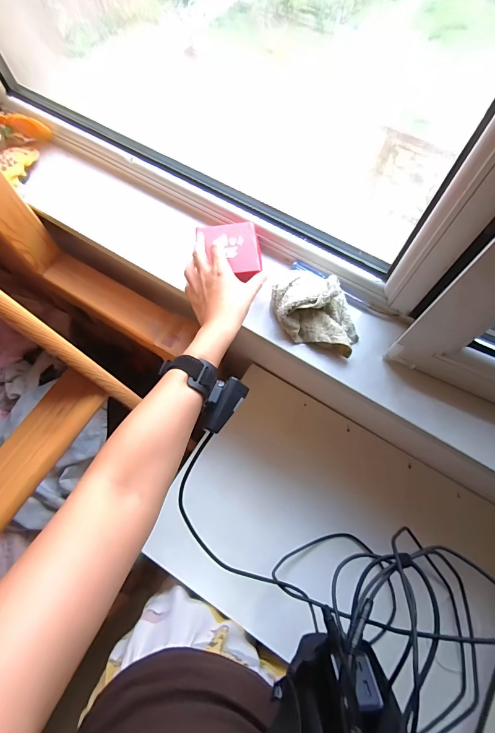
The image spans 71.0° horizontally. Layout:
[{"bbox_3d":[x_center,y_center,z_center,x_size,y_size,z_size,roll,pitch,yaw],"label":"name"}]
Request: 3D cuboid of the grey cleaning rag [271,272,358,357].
[{"bbox_3d":[0.100,-0.077,0.490,0.098,0.048,0.139,-42,76,-14],"label":"grey cleaning rag"}]

